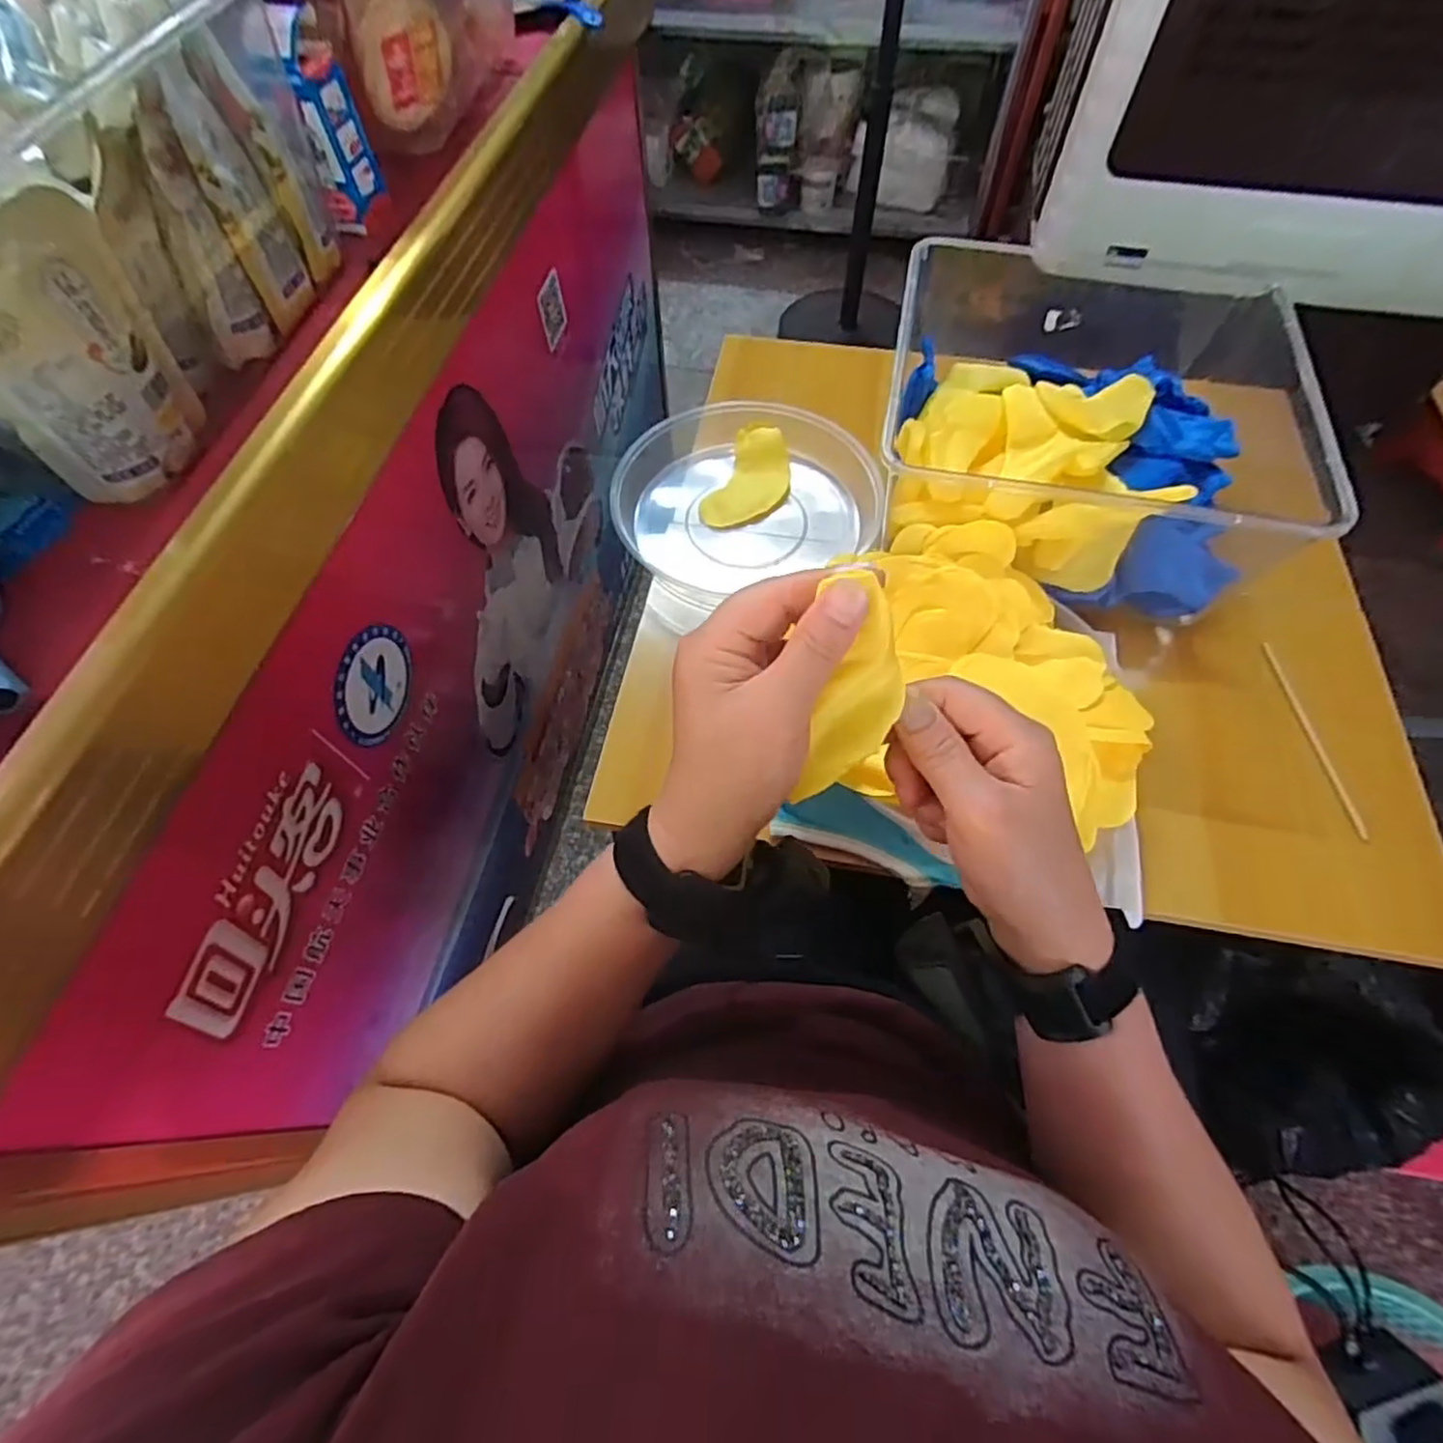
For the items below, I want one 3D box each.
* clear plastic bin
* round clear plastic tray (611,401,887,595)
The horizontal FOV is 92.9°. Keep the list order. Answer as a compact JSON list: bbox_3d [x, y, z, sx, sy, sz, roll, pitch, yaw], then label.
[{"bbox_3d":[0.287,-0.243,0.572,0.304,0.119,0.291,10,61,6],"label":"clear plastic bin"},{"bbox_3d":[0.020,-0.223,0.649,0.238,0.039,0.217,-16,62,-9],"label":"round clear plastic tray"}]

